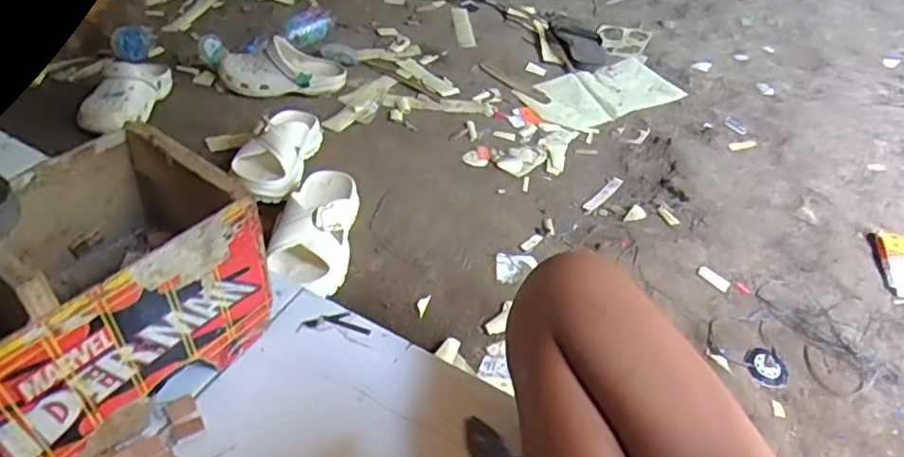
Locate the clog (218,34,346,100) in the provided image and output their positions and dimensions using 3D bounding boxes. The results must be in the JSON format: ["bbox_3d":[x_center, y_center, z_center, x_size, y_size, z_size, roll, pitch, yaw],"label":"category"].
[{"bbox_3d":[-0.337,-0.319,1.217,0.244,0.077,0.096,-1,46,-9],"label":"clog"}]

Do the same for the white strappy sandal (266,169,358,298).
[{"bbox_3d":[-0.183,-0.005,0.854,0.094,0.101,0.208,8,45,0],"label":"white strappy sandal"}]

